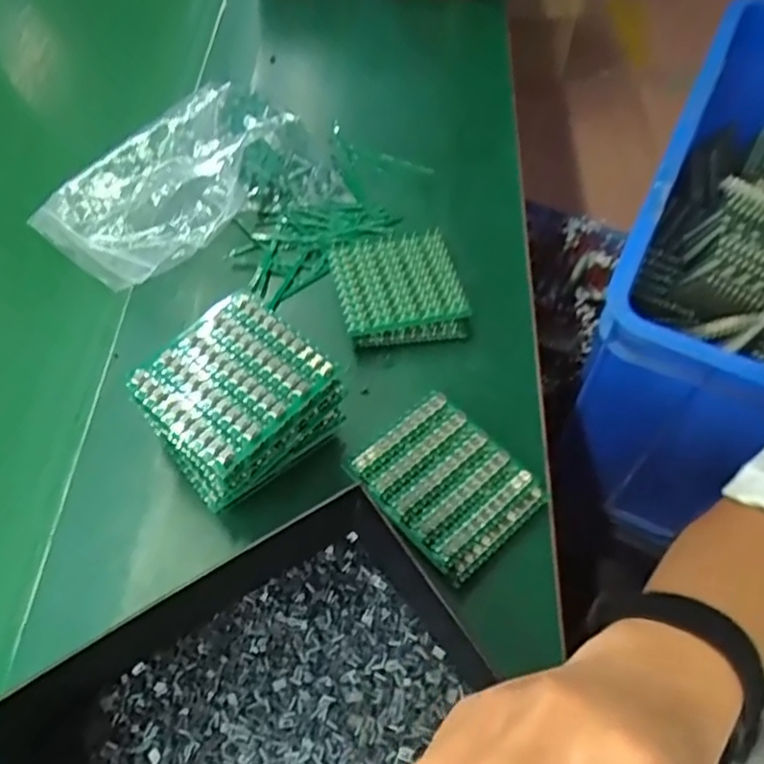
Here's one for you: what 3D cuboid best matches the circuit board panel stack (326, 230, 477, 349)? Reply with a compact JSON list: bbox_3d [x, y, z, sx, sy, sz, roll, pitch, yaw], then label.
[{"bbox_3d":[0.010,-0.070,0.480,0.083,0.027,0.086,-10,59,-8],"label":"circuit board panel stack"}]

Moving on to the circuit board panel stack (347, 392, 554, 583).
[{"bbox_3d":[0.037,0.063,0.403,0.079,0.028,0.094,-39,67,-22],"label":"circuit board panel stack"}]

